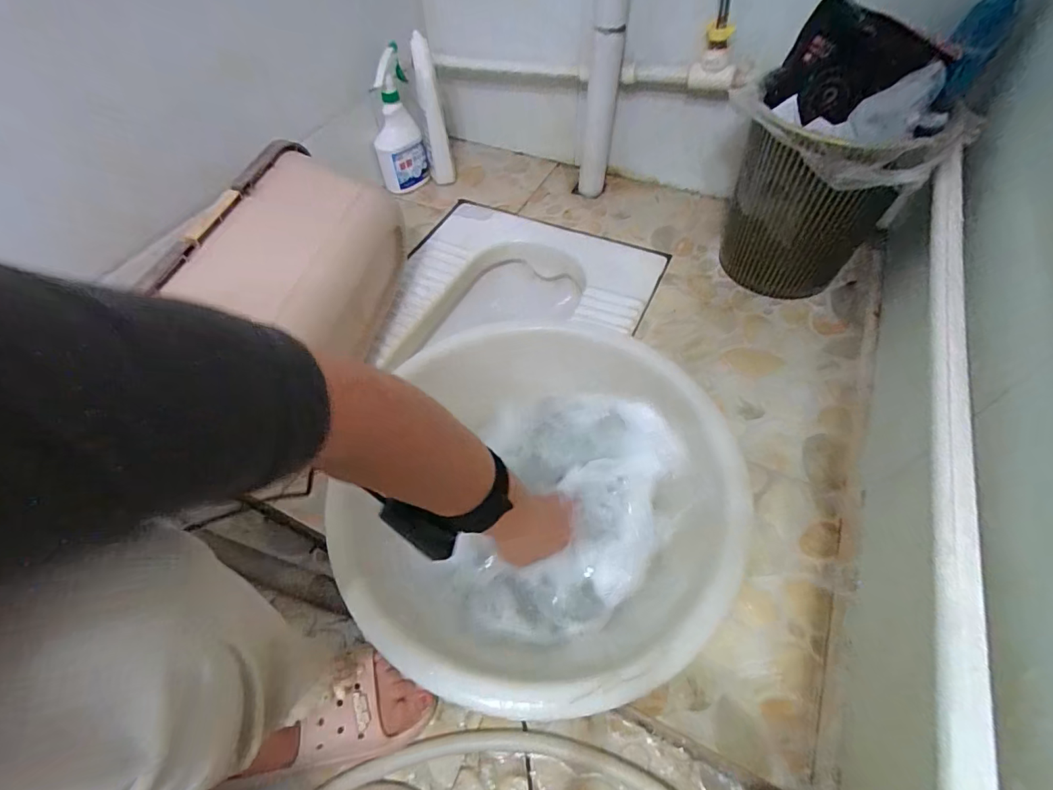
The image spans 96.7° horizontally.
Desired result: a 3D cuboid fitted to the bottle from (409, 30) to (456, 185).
[{"bbox_3d":[-0.171,-0.504,0.858,0.045,0.239,0.051,-11,54,-6],"label":"bottle"}]

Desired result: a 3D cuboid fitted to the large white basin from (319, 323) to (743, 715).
[{"bbox_3d":[0.018,0.100,0.463,0.312,0.124,0.356,17,58,12],"label":"large white basin"}]

